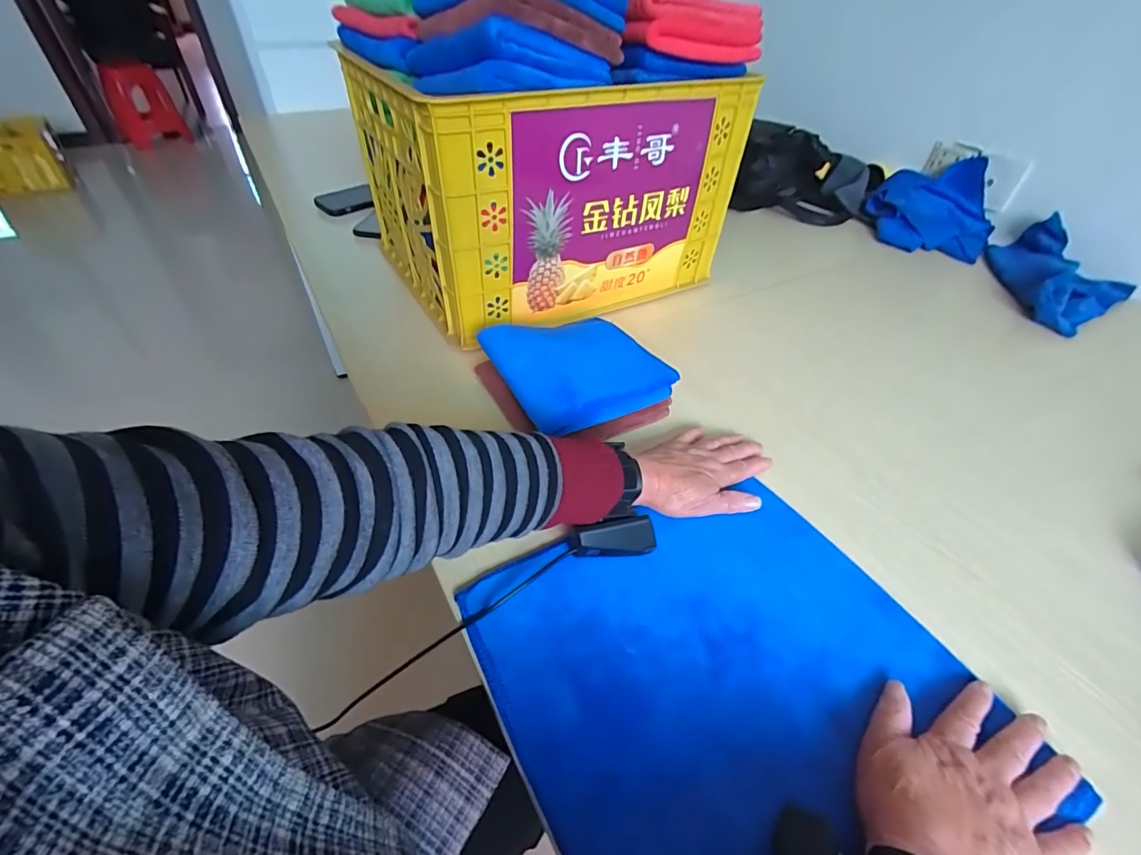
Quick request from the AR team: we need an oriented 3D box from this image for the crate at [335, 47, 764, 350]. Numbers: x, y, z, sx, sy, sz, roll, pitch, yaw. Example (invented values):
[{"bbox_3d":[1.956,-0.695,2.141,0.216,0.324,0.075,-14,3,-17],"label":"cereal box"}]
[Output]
[{"bbox_3d":[-0.041,-0.369,0.738,0.442,0.271,0.342,-23,50,-26],"label":"crate"}]

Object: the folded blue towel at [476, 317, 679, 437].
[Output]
[{"bbox_3d":[0.003,-0.073,0.558,0.161,0.034,0.164,-21,49,-24],"label":"folded blue towel"}]

